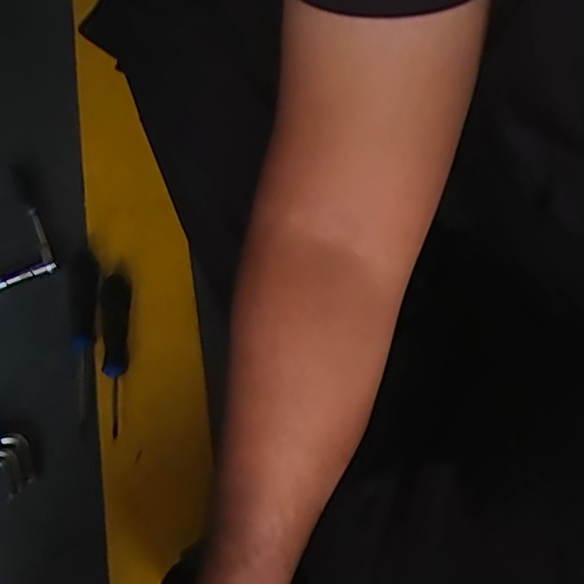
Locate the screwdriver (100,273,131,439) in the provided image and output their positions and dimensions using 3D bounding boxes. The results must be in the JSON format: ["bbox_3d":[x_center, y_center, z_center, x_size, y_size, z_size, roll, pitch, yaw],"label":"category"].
[{"bbox_3d":[-0.164,0.053,0.584,0.022,0.021,0.151,-6,69,-1],"label":"screwdriver"}]

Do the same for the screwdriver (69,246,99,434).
[{"bbox_3d":[-0.197,0.037,0.598,0.023,0.026,0.177,-8,69,-2],"label":"screwdriver"}]

